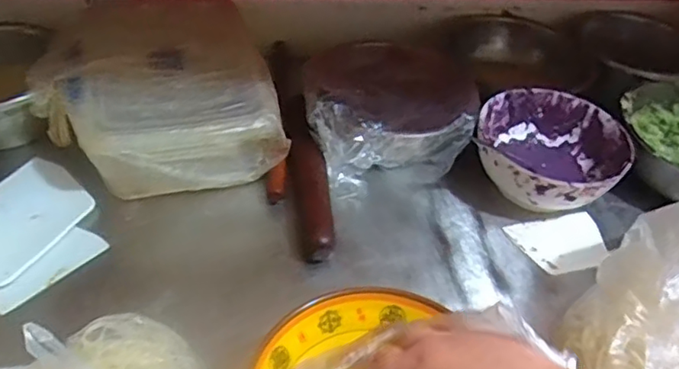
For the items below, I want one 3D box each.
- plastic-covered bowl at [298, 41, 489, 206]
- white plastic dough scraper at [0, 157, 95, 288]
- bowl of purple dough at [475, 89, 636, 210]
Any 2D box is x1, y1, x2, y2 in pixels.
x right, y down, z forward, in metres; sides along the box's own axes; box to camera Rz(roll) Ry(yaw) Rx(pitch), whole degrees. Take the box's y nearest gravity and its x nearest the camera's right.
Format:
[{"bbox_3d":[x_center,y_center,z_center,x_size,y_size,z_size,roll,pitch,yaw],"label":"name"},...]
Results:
[{"bbox_3d":[0.070,-0.100,0.757,0.225,0.101,0.209,3,44,-3],"label":"plastic-covered bowl"},{"bbox_3d":[-0.362,0.042,0.634,0.131,0.009,0.188,17,43,16],"label":"white plastic dough scraper"},{"bbox_3d":[0.254,-0.033,0.720,0.172,0.080,0.179,3,44,-3],"label":"bowl of purple dough"}]

